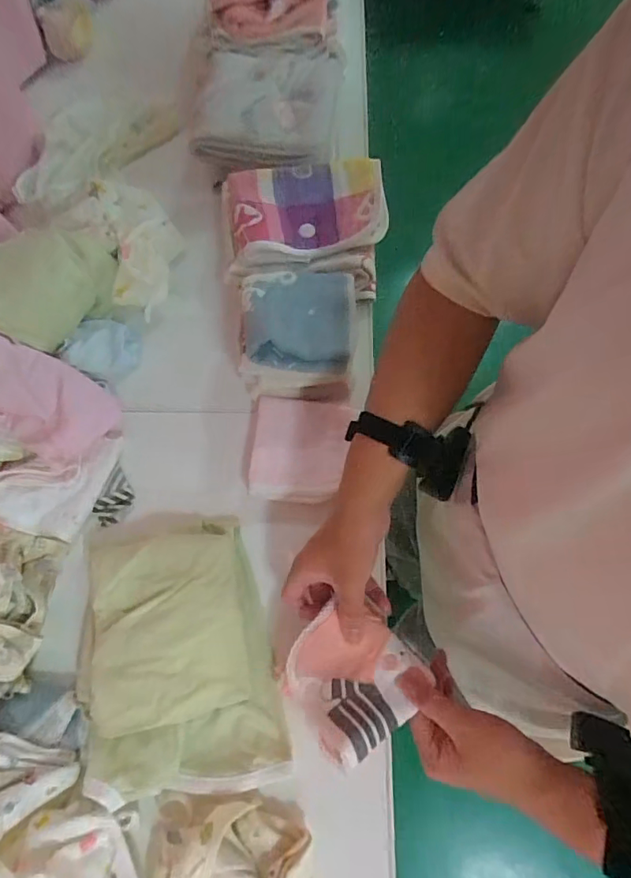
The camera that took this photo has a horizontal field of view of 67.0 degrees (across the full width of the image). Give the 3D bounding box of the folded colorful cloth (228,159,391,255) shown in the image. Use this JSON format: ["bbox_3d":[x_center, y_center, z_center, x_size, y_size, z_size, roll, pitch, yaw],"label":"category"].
[{"bbox_3d":[-0.011,-0.304,0.619,0.203,0.035,0.139,-4,70,-1],"label":"folded colorful cloth"}]

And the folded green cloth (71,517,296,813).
[{"bbox_3d":[-0.141,0.213,0.487,0.181,0.049,0.261,-12,70,-4],"label":"folded green cloth"}]

